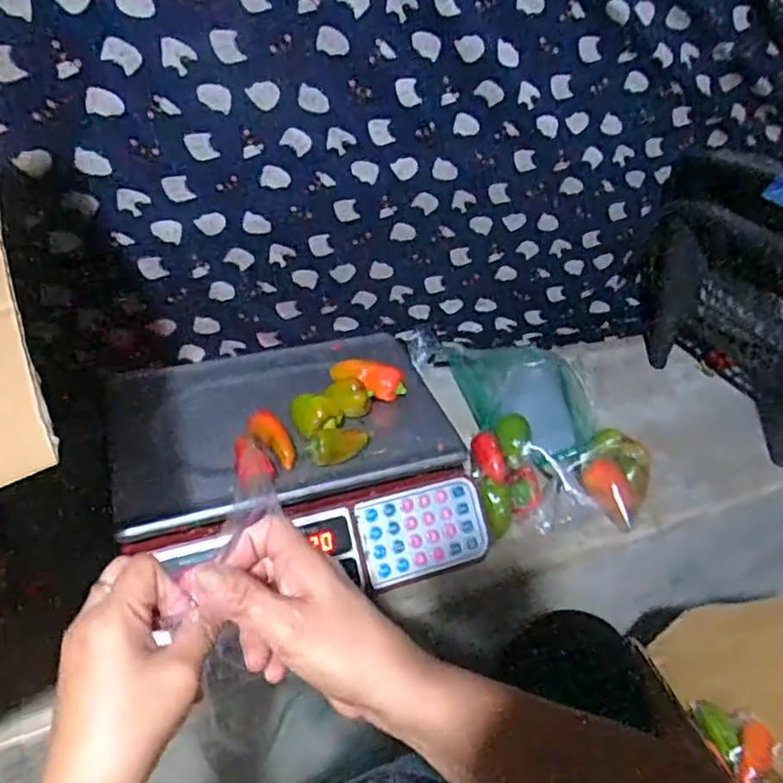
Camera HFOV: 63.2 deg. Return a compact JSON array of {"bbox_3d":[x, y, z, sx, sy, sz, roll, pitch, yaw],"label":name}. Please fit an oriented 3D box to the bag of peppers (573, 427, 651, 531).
[{"bbox_3d":[0.260,0.100,0.754,0.086,0.056,0.102,24,44,20],"label":"bag of peppers"}]

